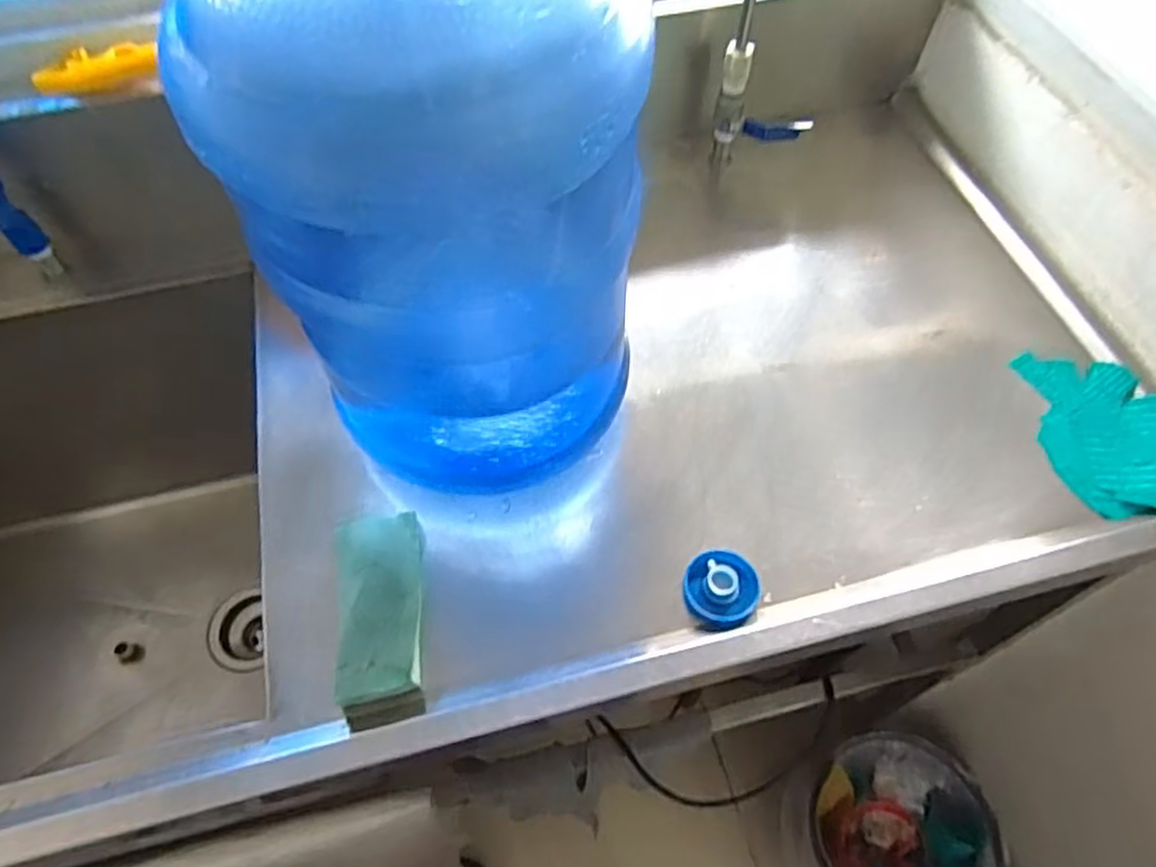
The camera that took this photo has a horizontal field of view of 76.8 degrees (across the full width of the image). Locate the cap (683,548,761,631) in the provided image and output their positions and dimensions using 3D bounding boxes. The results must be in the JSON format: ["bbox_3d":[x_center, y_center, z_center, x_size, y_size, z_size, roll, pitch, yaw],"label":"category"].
[{"bbox_3d":[0.113,0.120,0.570,0.058,0.017,0.061,0,58,1],"label":"cap"}]

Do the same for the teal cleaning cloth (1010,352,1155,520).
[{"bbox_3d":[0.488,-0.004,0.637,0.152,0.043,0.173,4,58,3],"label":"teal cleaning cloth"}]

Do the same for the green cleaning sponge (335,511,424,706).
[{"bbox_3d":[-0.151,0.132,0.565,0.061,0.032,0.143,-7,58,-4],"label":"green cleaning sponge"}]

